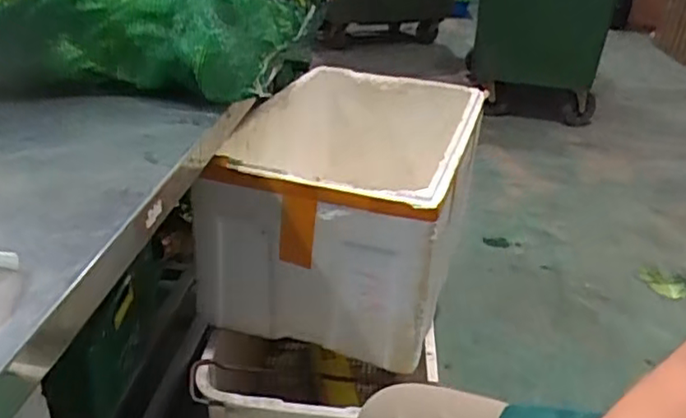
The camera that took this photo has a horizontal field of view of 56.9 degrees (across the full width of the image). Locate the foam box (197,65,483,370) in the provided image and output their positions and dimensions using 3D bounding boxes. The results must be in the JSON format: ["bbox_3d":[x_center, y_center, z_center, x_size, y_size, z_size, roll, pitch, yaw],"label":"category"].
[{"bbox_3d":[0.031,-0.032,1.292,0.396,0.355,0.703,12,28,14],"label":"foam box"}]

